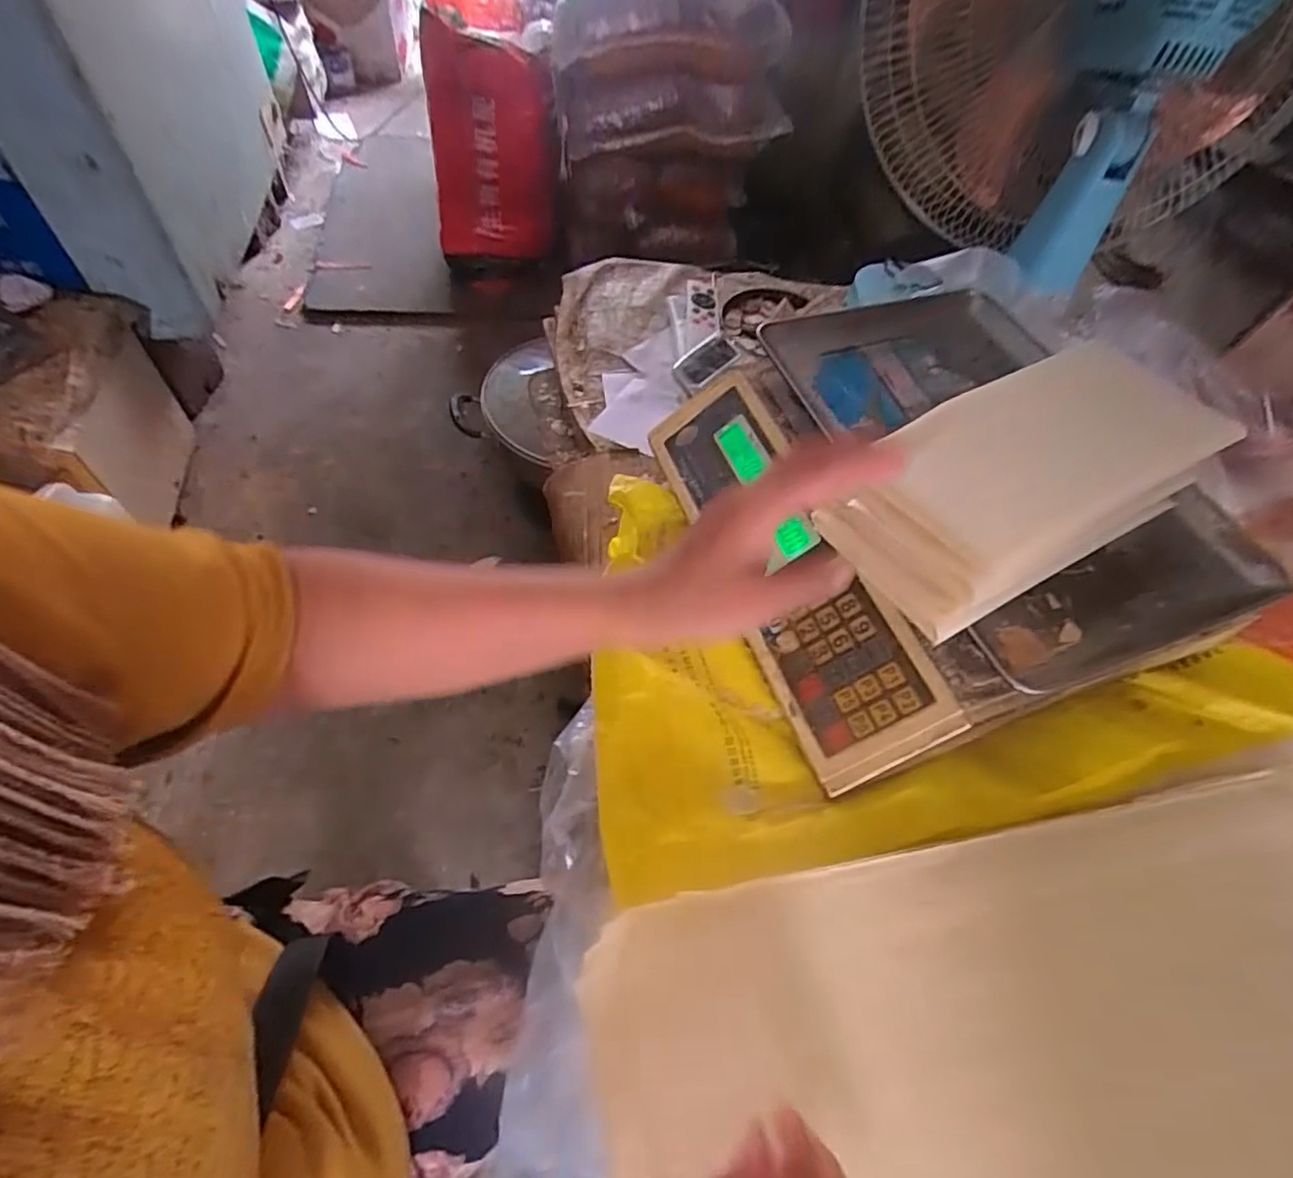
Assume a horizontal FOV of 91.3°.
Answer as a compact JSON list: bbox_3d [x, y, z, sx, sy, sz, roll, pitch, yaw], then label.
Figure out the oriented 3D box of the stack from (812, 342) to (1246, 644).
[{"bbox_3d":[0.243,-0.072,0.405,0.268,0.066,0.118,-24,62,-21],"label":"stack"}]

